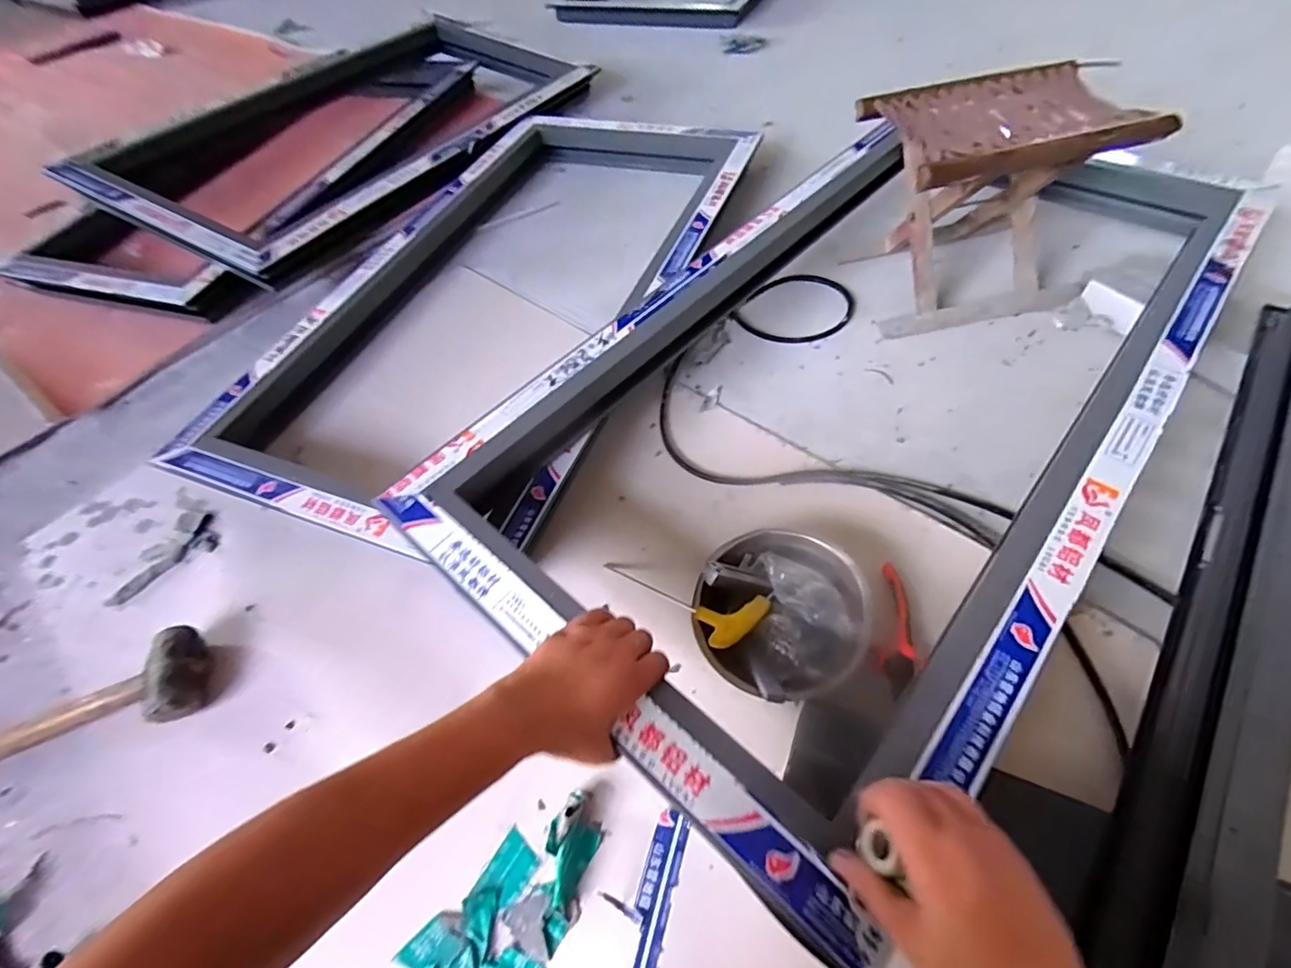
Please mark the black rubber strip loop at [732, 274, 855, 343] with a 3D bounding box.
[{"bbox_3d":[0.259,-0.296,0.942,0.168,0.009,0.192,35,65,25],"label":"black rubber strip loop"}]

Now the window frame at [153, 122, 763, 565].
[{"bbox_3d":[-0.214,-0.358,0.982,0.572,0.080,1.084,17,59,16],"label":"window frame"}]

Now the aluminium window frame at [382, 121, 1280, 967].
[{"bbox_3d":[0.284,-0.176,0.693,0.588,0.053,1.093,35,65,25],"label":"aluminium window frame"}]

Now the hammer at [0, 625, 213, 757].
[{"bbox_3d":[-0.632,0.250,0.626,0.262,0.054,0.097,-20,56,-8],"label":"hammer"}]

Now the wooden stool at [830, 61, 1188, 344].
[{"bbox_3d":[0.493,-0.422,0.848,0.320,0.266,0.230,-15,55,-5],"label":"wooden stool"}]

